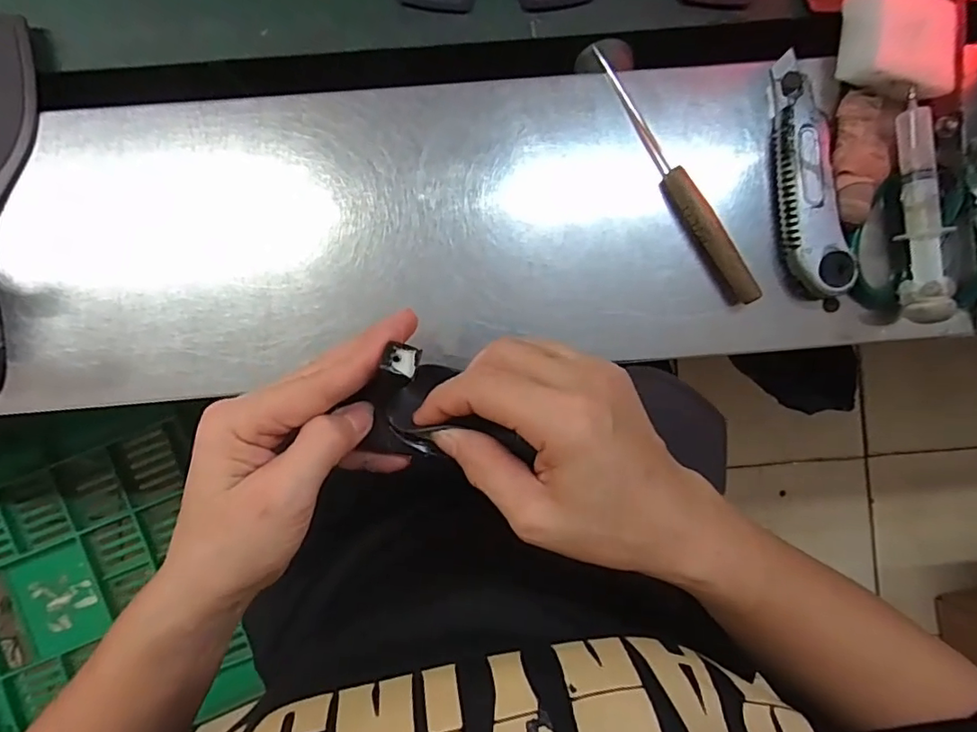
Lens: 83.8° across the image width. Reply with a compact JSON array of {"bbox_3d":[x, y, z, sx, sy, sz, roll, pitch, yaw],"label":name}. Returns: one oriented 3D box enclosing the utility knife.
[{"bbox_3d":[0.208,-0.126,0.363,0.038,0.026,0.160,-13,90,-1],"label":"utility knife"}]

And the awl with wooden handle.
[{"bbox_3d":[0.122,-0.127,0.361,0.016,0.020,0.194,-30,90,-1],"label":"awl with wooden handle"}]

